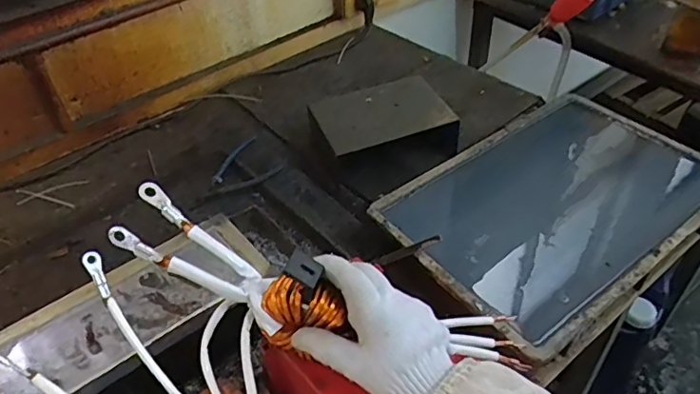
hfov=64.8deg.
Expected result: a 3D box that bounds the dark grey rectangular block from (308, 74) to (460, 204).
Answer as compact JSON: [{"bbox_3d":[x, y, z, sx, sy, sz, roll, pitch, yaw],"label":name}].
[{"bbox_3d":[0.050,-0.098,0.888,0.202,0.106,0.137,-16,44,-13],"label":"dark grey rectangular block"}]

